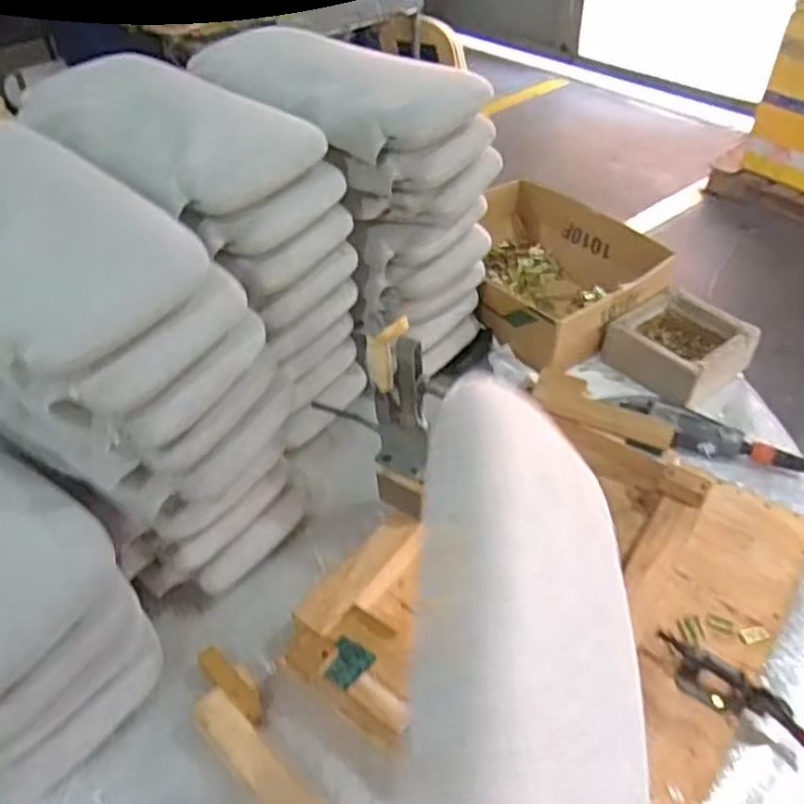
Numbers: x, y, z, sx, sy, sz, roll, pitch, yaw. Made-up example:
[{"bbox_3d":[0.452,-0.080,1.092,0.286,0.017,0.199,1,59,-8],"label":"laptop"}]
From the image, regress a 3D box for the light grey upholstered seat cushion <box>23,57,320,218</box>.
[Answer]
[{"bbox_3d":[-0.293,-0.345,0.901,0.408,0.057,0.214,30,52,31],"label":"light grey upholstered seat cushion"}]

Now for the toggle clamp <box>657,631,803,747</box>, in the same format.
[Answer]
[{"bbox_3d":[0.356,0.301,0.743,0.201,0.047,0.056,24,49,26],"label":"toggle clamp"}]

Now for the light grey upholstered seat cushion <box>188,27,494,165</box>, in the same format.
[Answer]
[{"bbox_3d":[-0.092,-0.438,0.991,0.267,0.061,0.379,-29,49,-26],"label":"light grey upholstered seat cushion"}]

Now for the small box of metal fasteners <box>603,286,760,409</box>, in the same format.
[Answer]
[{"bbox_3d":[0.428,-0.088,1.122,0.172,0.065,0.170,-30,49,-27],"label":"small box of metal fasteners"}]

